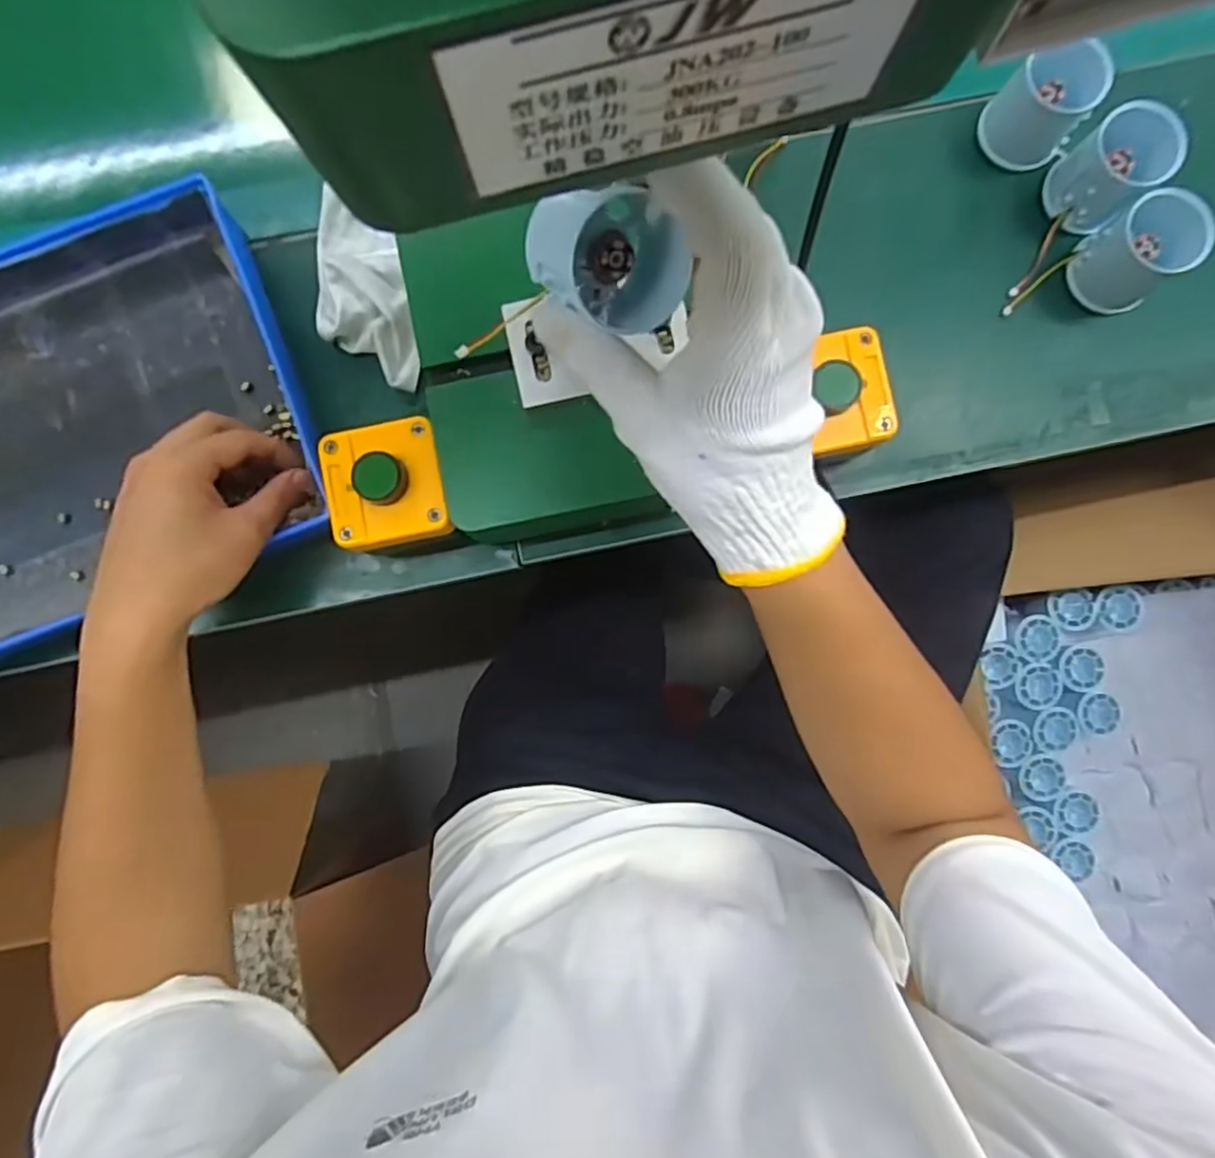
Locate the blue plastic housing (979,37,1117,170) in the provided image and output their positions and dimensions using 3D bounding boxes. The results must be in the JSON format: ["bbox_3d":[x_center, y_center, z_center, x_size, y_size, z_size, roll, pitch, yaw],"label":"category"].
[{"bbox_3d":[0.277,-0.300,0.423,0.054,0.047,0.052,0,86,1],"label":"blue plastic housing"}]

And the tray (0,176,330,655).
[{"bbox_3d":[-0.355,-0.090,0.423,0.319,0.051,0.238,-23,89,-1],"label":"tray"}]

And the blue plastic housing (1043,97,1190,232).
[{"bbox_3d":[0.316,-0.257,0.420,0.053,0.050,0.051,0,86,1],"label":"blue plastic housing"}]

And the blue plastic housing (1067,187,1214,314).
[{"bbox_3d":[0.329,-0.201,0.418,0.053,0.052,0.054,-33,86,-2],"label":"blue plastic housing"}]

